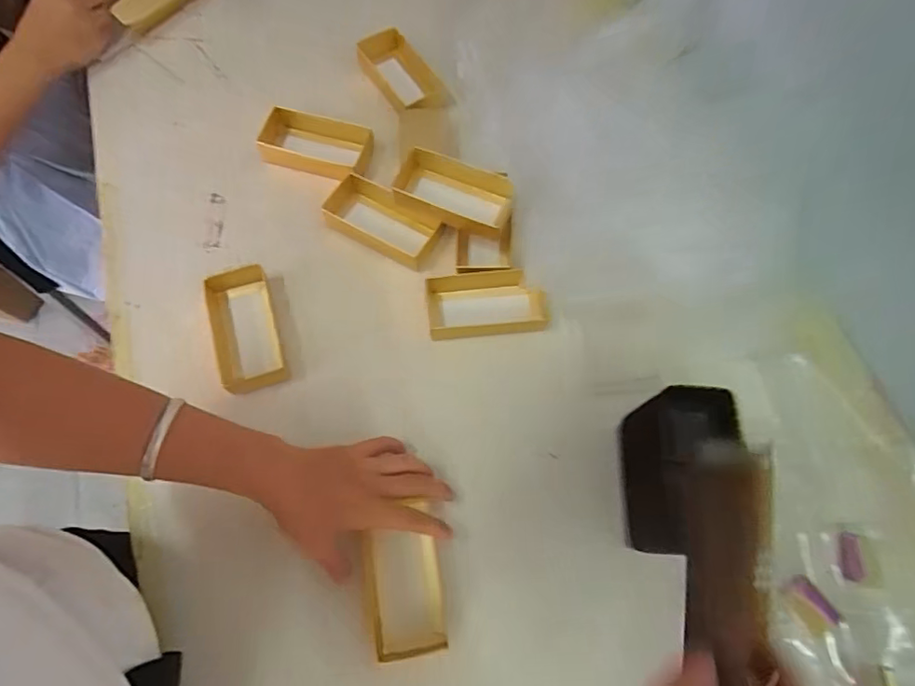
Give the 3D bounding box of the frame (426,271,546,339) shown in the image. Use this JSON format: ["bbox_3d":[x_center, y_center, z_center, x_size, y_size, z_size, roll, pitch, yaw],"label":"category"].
[{"bbox_3d":[0.028,-0.037,0.531,0.114,0.029,0.059,-4,68,-2],"label":"frame"}]

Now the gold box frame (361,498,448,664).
[{"bbox_3d":[-0.045,0.199,0.450,0.059,0.016,0.113,-10,69,-5],"label":"gold box frame"}]

